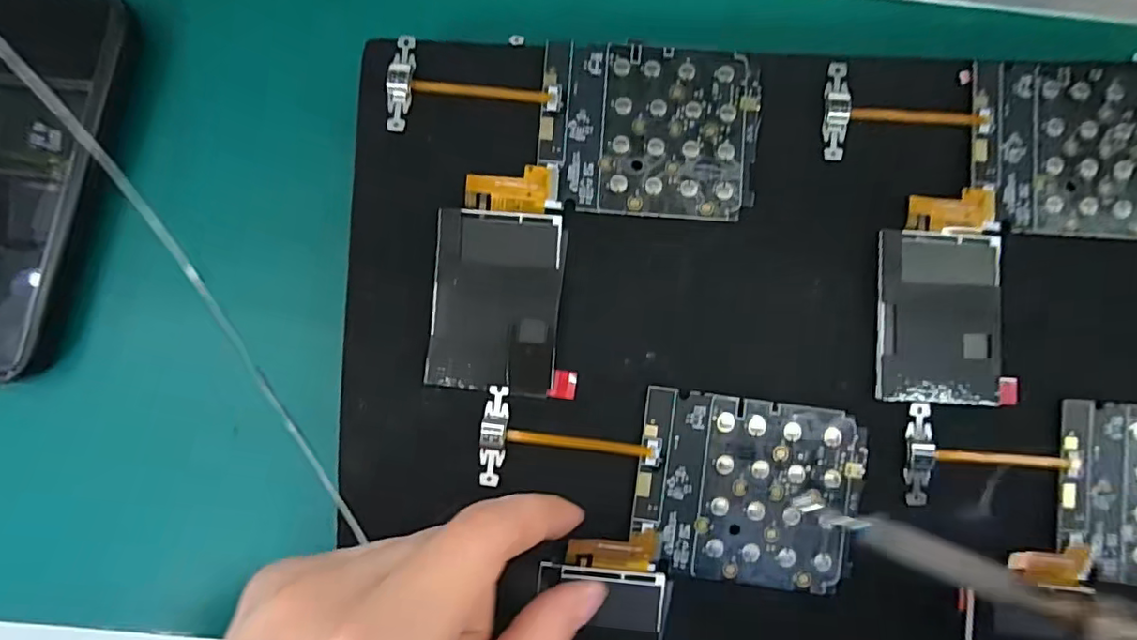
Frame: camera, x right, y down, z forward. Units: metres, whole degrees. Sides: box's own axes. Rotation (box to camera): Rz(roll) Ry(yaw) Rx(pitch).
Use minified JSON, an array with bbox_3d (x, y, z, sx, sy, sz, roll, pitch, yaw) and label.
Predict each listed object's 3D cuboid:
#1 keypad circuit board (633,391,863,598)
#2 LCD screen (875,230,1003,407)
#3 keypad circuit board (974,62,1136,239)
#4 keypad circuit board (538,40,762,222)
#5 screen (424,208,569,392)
[{"bbox_3d":[0.062,0.058,0.195,0.076,0.004,0.060,8,84,-2],"label":"keypad circuit board"},{"bbox_3d":[0.132,-0.001,0.202,0.043,0.004,0.060,4,84,-2],"label":"LCD screen"},{"bbox_3d":[0.187,-0.063,0.207,0.075,0.004,0.063,4,85,0],"label":"keypad circuit board"},{"bbox_3d":[0.029,-0.068,0.204,0.076,0.004,0.061,4,85,0],"label":"keypad circuit board"},{"bbox_3d":[-0.025,-0.007,0.196,0.043,0.004,0.062,5,84,-2],"label":"screen"}]

